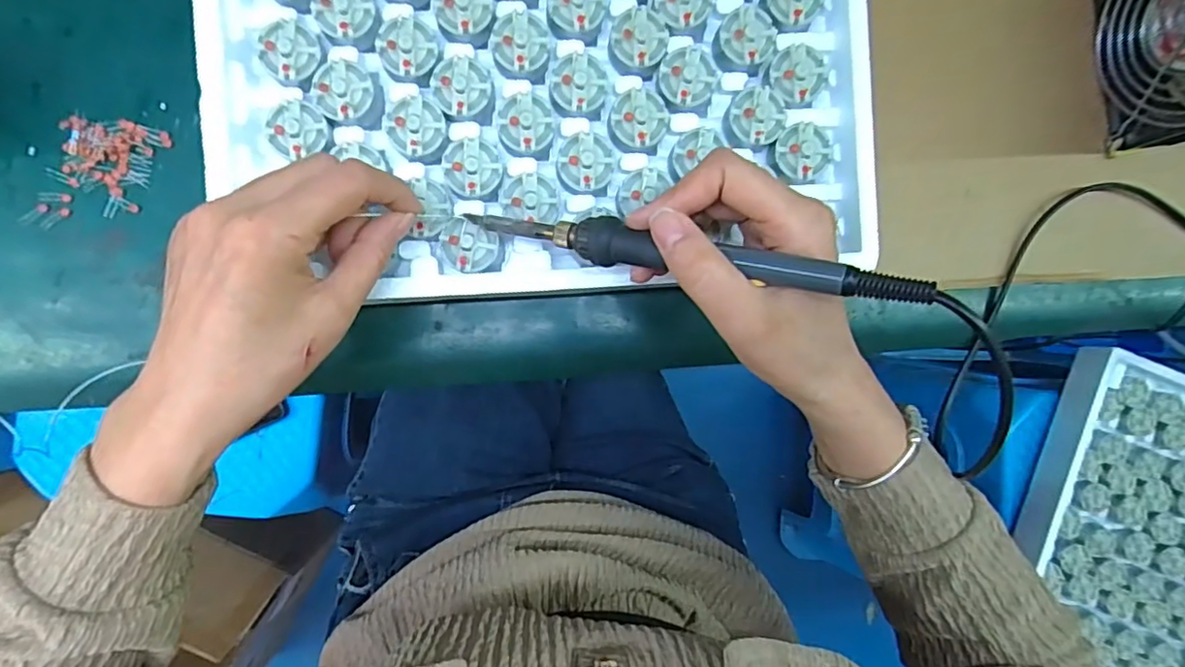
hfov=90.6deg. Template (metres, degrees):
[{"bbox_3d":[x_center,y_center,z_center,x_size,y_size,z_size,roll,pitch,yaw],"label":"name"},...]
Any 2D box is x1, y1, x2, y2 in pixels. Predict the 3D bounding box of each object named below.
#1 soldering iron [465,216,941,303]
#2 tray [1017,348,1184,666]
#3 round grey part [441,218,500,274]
[{"bbox_3d":[0.030,-0.036,0.254,0.208,0.014,0.018,12,89,25],"label":"soldering iron"},{"bbox_3d":[0.582,0.216,0.606,0.253,0.045,0.330,22,89,-3],"label":"tray"},{"bbox_3d":[-0.065,-0.045,0.310,0.030,0.007,0.025,23,88,-3],"label":"round grey part"}]

